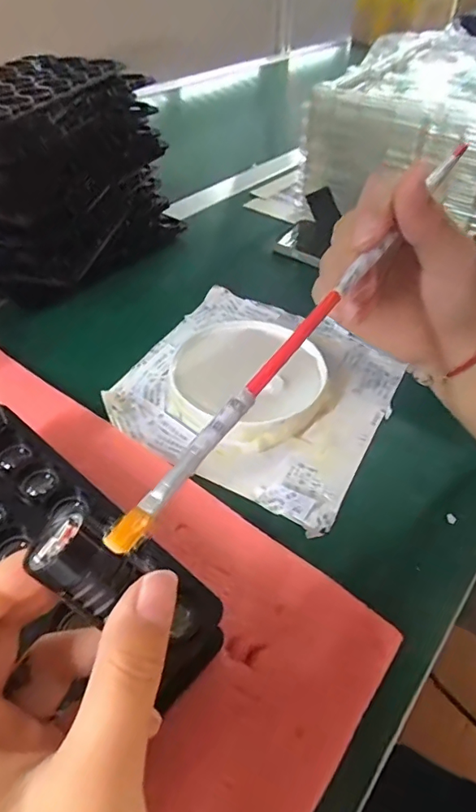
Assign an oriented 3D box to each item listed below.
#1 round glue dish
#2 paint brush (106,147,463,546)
[{"bbox_3d":[0.013,-0.021,0.387,0.121,0.028,0.119,1,45,-1],"label":"round glue dish"},{"bbox_3d":[0.036,-0.042,0.189,0.008,0.009,0.241,25,58,27],"label":"paint brush"}]

